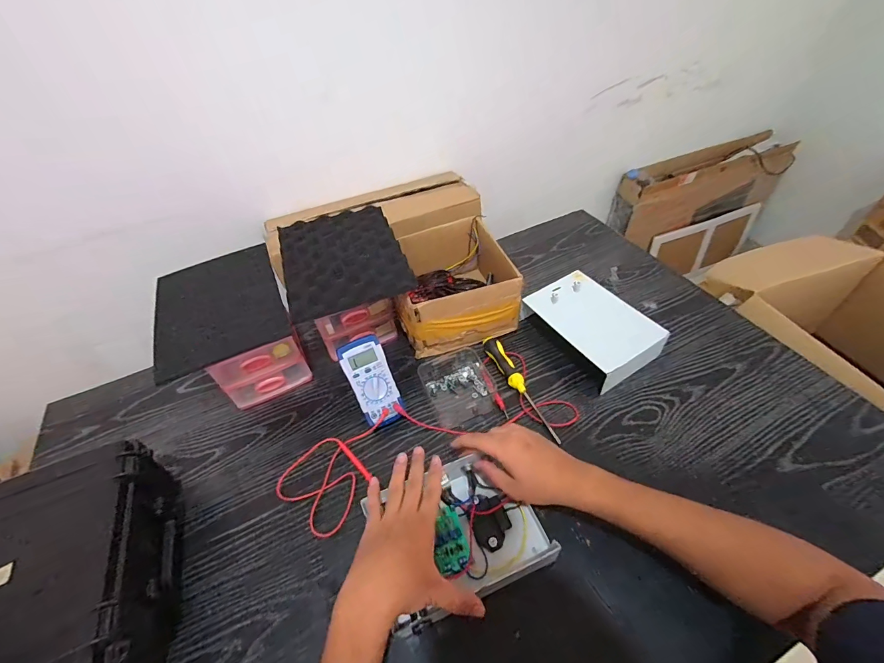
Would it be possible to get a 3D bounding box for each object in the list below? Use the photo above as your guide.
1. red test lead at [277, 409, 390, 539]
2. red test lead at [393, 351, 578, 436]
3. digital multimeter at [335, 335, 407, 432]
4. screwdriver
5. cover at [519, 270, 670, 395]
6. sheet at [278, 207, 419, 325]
[{"bbox_3d":[-0.153,0.190,0.565,0.109,0.033,0.182,19,53,20],"label":"red test lead"},{"bbox_3d":[0.074,0.127,0.605,0.244,0.028,0.165,-28,58,-17],"label":"red test lead"},{"bbox_3d":[-0.110,0.082,0.606,0.065,0.029,0.142,-22,91,-14],"label":"digital multimeter"},{"bbox_3d":[0.128,0.087,0.628,0.025,0.027,0.207,-22,51,-15],"label":"screwdriver"},{"bbox_3d":[0.262,-0.004,0.672,0.152,0.072,0.219,-29,53,-20],"label":"cover"},{"bbox_3d":[-0.171,-0.134,0.651,0.192,0.033,0.242,-18,50,-11],"label":"sheet"}]

